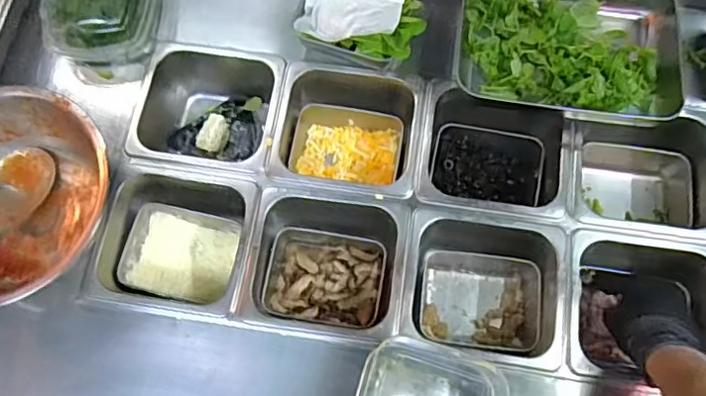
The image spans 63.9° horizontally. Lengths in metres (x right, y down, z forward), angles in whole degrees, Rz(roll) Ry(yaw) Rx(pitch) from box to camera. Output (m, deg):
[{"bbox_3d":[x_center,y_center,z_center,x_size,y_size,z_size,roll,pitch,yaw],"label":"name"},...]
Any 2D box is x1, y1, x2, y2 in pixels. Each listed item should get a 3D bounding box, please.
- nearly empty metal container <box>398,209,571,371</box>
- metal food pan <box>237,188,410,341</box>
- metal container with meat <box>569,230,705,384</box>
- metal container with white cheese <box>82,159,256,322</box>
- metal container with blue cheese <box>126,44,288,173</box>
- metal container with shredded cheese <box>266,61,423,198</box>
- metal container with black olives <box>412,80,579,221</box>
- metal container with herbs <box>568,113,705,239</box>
[{"bbox_3d":[0.145,0.109,0.661,0.174,0.096,0.158,8,72,4],"label":"nearly empty metal container"},{"bbox_3d":[-0.029,0.083,0.673,0.174,0.097,0.162,8,72,4],"label":"metal food pan"},{"bbox_3d":[0.321,0.127,0.641,0.172,0.091,0.158,7,77,3],"label":"metal container with meat"},{"bbox_3d":[-0.200,0.062,0.695,0.171,0.122,0.170,10,72,4],"label":"metal container with white cheese"},{"bbox_3d":[-0.174,-0.112,0.744,0.171,0.126,0.175,8,72,4],"label":"metal container with blue cheese"},{"bbox_3d":[-0.005,-0.077,0.720,0.170,0.109,0.158,8,72,4],"label":"metal container with shredded cheese"},{"bbox_3d":[0.168,-0.046,0.710,0.175,0.105,0.151,9,72,4],"label":"metal container with black olives"},{"bbox_3d":[0.342,-0.018,0.704,0.179,0.111,0.153,7,72,3],"label":"metal container with herbs"}]

